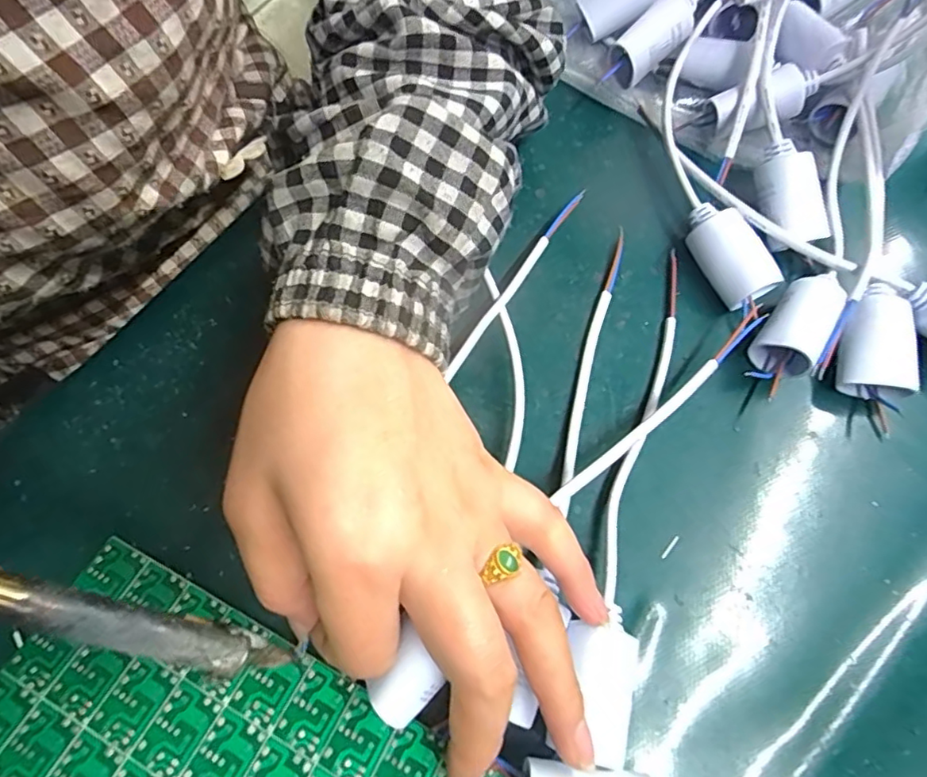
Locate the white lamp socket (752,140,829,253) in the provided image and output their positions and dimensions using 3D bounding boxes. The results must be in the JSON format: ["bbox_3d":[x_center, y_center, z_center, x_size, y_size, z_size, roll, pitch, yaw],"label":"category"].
[{"bbox_3d":[0.160,-0.094,0.279,0.027,0.023,0.050,2,68,1],"label":"white lamp socket"}]

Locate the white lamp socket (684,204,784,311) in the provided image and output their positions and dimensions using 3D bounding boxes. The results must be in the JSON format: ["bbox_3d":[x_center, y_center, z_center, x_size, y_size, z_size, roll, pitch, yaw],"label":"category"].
[{"bbox_3d":[0.128,-0.064,0.281,0.022,0.027,0.050,-23,70,-9],"label":"white lamp socket"}]

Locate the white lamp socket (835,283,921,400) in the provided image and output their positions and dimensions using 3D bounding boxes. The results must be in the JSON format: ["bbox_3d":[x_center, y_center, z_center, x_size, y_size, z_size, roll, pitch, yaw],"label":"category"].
[{"bbox_3d":[0.183,-0.020,0.262,0.029,0.028,0.049,8,68,3],"label":"white lamp socket"}]

